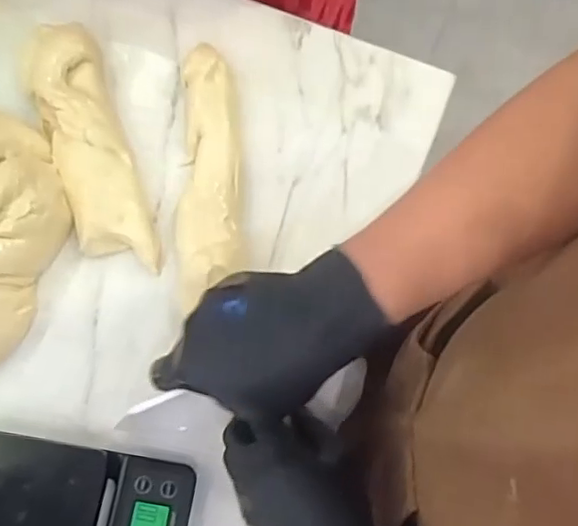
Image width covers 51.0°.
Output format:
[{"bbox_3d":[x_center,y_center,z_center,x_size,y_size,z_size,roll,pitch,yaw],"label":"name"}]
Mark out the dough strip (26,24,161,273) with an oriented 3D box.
[{"bbox_3d":[-0.176,-0.106,0.529,0.066,0.045,0.242,-19,74,-8],"label":"dough strip"}]

